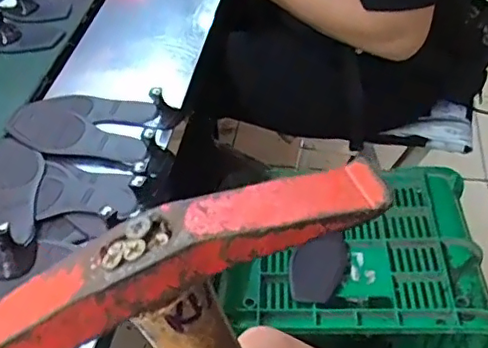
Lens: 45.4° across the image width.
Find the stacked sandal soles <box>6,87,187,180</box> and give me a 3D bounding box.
[{"bbox_3d":[-0.192,-0.065,0.734,0.237,0.036,0.142,13,48,17],"label":"stacked sandal soles"}]

